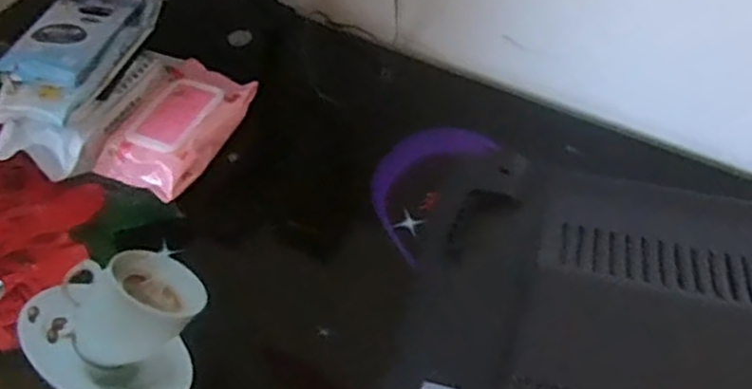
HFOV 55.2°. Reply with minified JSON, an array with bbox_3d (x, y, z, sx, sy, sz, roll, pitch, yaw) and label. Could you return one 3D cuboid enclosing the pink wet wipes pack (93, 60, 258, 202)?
[{"bbox_3d":[-0.191,-0.065,0.714,0.094,0.046,0.159,20,57,17],"label":"pink wet wipes pack"}]

